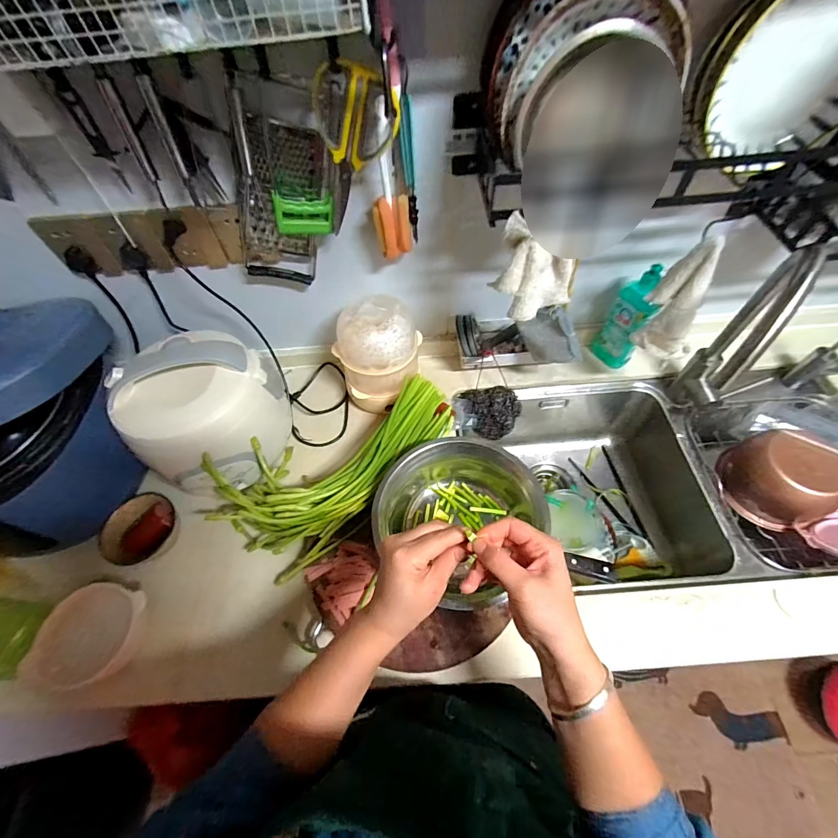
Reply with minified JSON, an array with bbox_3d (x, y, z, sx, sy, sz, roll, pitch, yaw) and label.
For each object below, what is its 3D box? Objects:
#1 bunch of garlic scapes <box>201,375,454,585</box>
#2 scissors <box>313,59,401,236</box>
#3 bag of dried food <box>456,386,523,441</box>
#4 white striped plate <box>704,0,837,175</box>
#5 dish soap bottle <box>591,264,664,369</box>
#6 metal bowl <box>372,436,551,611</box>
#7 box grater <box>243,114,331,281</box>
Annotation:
[{"bbox_3d":[-0.133,0.066,0.654,0.203,0.133,0.379,34,64,23],"label":"bunch of garlic scapes"},{"bbox_3d":[-0.088,-0.327,0.485,0.095,0.182,0.020,7,54,-19],"label":"scissors"},{"bbox_3d":[0.146,-0.020,0.772,0.108,0.062,0.097,-11,56,-4],"label":"bag of dried food"},{"bbox_3d":[0.408,-0.367,0.416,0.161,0.169,0.033,-2,56,2],"label":"white striped plate"},{"bbox_3d":[0.390,-0.188,0.719,0.042,0.219,0.080,-23,58,-18],"label":"dish soap bottle"},{"bbox_3d":[0.066,0.147,0.575,0.250,0.119,0.234,-2,56,2],"label":"metal bowl"},{"bbox_3d":[-0.195,-0.296,0.558,0.110,0.221,0.063,5,53,-23],"label":"box grater"}]

